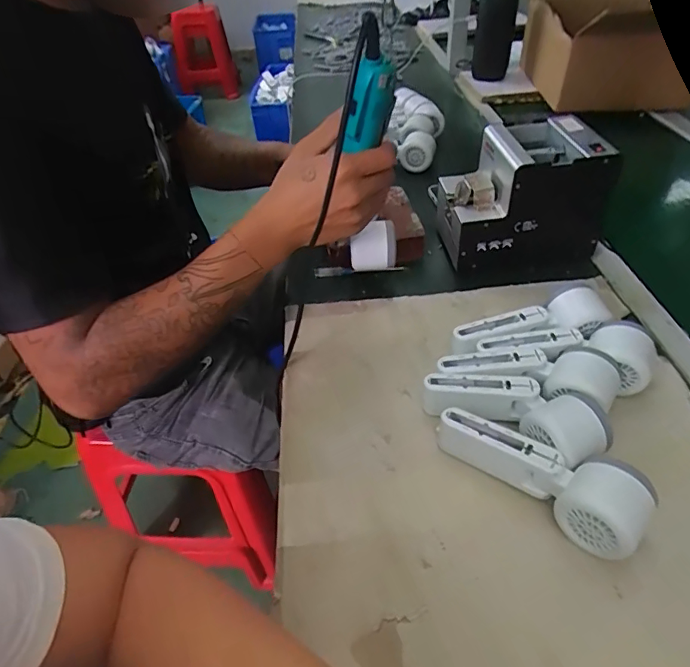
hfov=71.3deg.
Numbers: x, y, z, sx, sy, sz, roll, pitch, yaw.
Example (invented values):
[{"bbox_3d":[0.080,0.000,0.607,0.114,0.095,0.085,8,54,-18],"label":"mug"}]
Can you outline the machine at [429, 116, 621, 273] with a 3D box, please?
[{"bbox_3d":[0.222,-0.178,0.623,0.181,0.144,0.127,-7,42,-1],"label":"machine"}]

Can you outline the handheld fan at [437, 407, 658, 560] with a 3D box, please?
[{"bbox_3d":[0.159,0.109,0.397,0.166,0.049,0.062,27,52,31],"label":"handheld fan"}]

